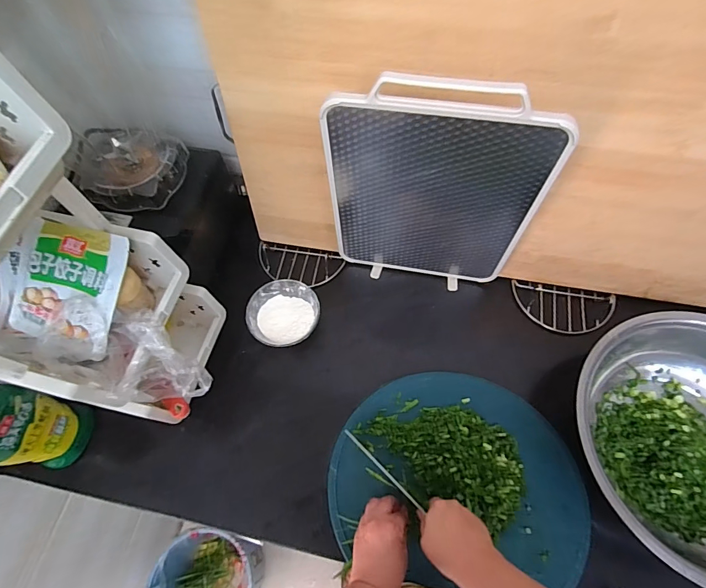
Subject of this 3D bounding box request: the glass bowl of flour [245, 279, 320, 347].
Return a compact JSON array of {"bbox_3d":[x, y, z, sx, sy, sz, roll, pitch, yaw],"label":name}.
[{"bbox_3d":[-0.119,0.038,0.679,0.120,0.047,0.115,-1,63,2],"label":"glass bowl of flour"}]

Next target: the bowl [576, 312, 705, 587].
[{"bbox_3d":[0.472,0.201,0.531,0.331,0.112,0.334,-1,63,2],"label":"bowl"}]

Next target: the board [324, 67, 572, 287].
[{"bbox_3d":[0.109,-0.125,0.563,0.284,0.384,0.031,5,64,5],"label":"board"}]

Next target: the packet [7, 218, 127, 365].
[{"bbox_3d":[-0.349,-0.007,0.463,0.131,0.029,0.160,21,100,4],"label":"packet"}]

